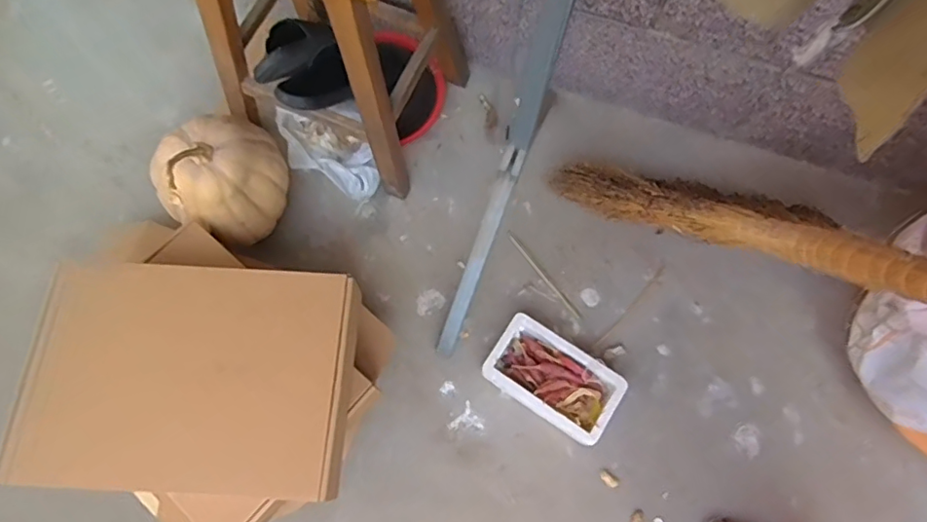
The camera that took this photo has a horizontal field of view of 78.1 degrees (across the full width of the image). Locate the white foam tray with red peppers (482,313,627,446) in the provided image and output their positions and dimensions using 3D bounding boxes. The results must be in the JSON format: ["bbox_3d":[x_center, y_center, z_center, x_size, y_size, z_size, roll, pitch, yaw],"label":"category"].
[{"bbox_3d":[0.137,0.180,0.879,0.196,0.052,0.116,34,74,8],"label":"white foam tray with red peppers"}]

